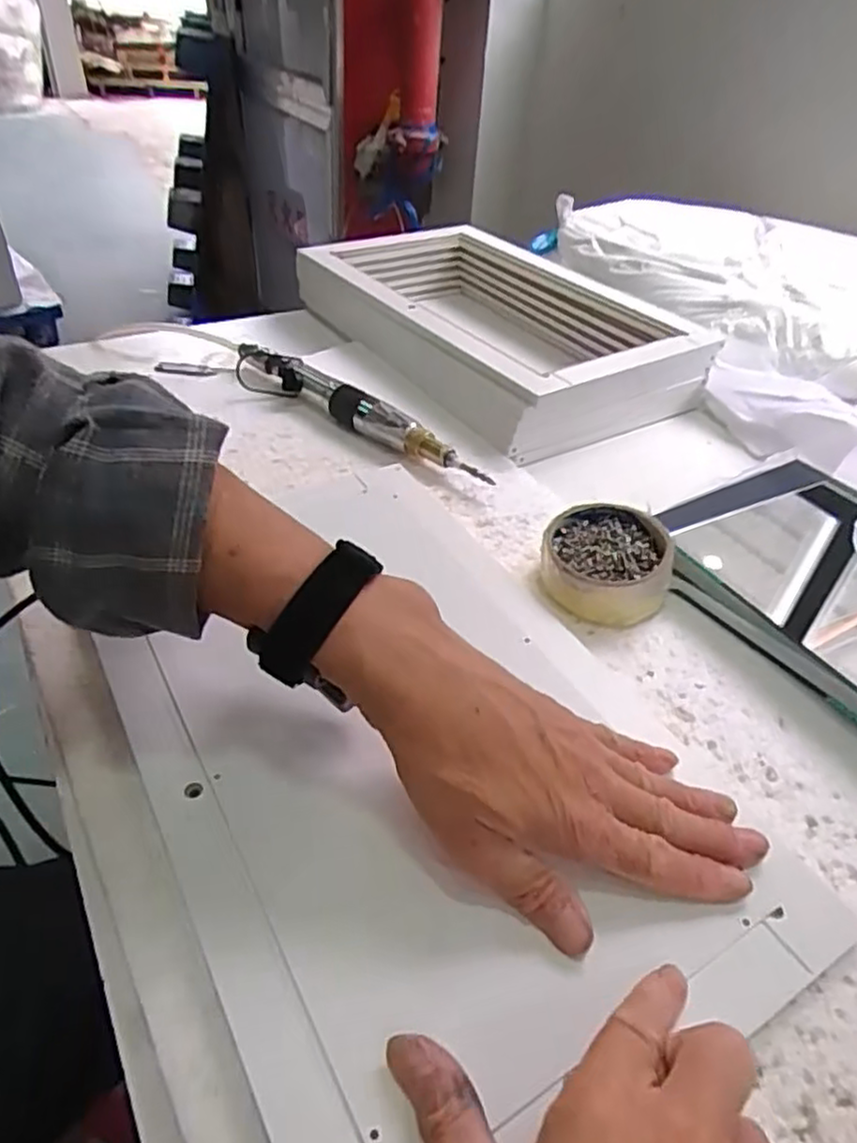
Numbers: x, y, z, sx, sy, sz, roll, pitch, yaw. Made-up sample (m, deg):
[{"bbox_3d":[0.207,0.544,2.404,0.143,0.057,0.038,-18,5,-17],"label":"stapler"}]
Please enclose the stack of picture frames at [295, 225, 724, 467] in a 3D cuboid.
[{"bbox_3d":[0.075,-0.273,0.804,0.276,0.094,0.419,-20,47,-27],"label":"stack of picture frames"}]

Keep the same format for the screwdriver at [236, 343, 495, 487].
[{"bbox_3d":[-0.066,-0.140,0.631,0.278,0.032,0.036,31,47,27],"label":"screwdriver"}]

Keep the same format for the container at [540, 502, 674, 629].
[{"bbox_3d":[0.119,-0.006,0.488,0.088,0.041,0.086,12,42,9],"label":"container"}]

